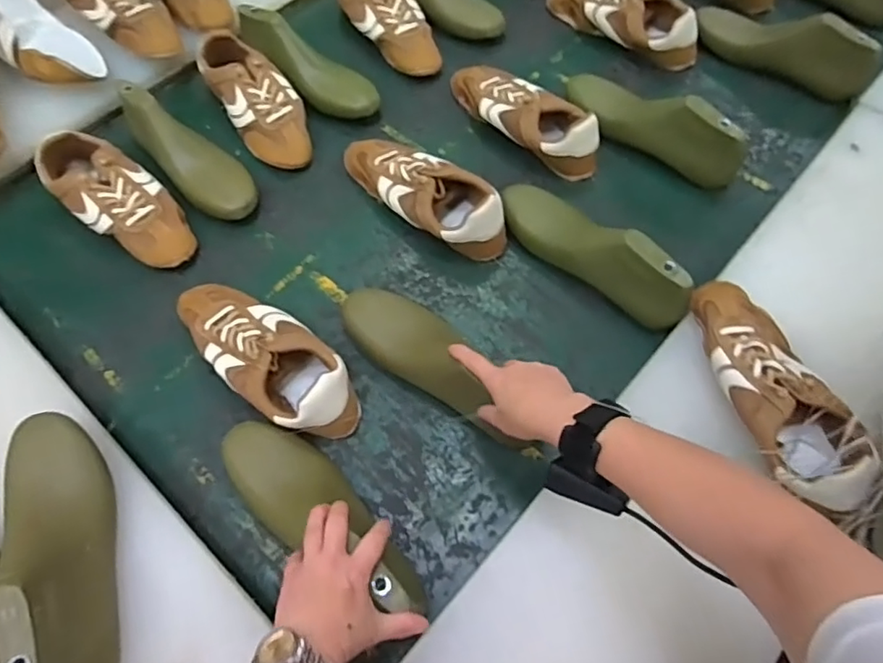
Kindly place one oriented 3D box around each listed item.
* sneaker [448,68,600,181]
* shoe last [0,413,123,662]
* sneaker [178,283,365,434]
[{"bbox_3d":[0.121,-0.324,0.866,0.100,0.082,0.267,-40,71,-15],"label":"sneaker"},{"bbox_3d":[-0.345,0.187,0.517,0.075,0.091,0.271,-27,68,-11],"label":"shoe last"},{"bbox_3d":[-0.208,0.023,0.671,0.264,0.067,0.106,37,71,17],"label":"sneaker"}]

